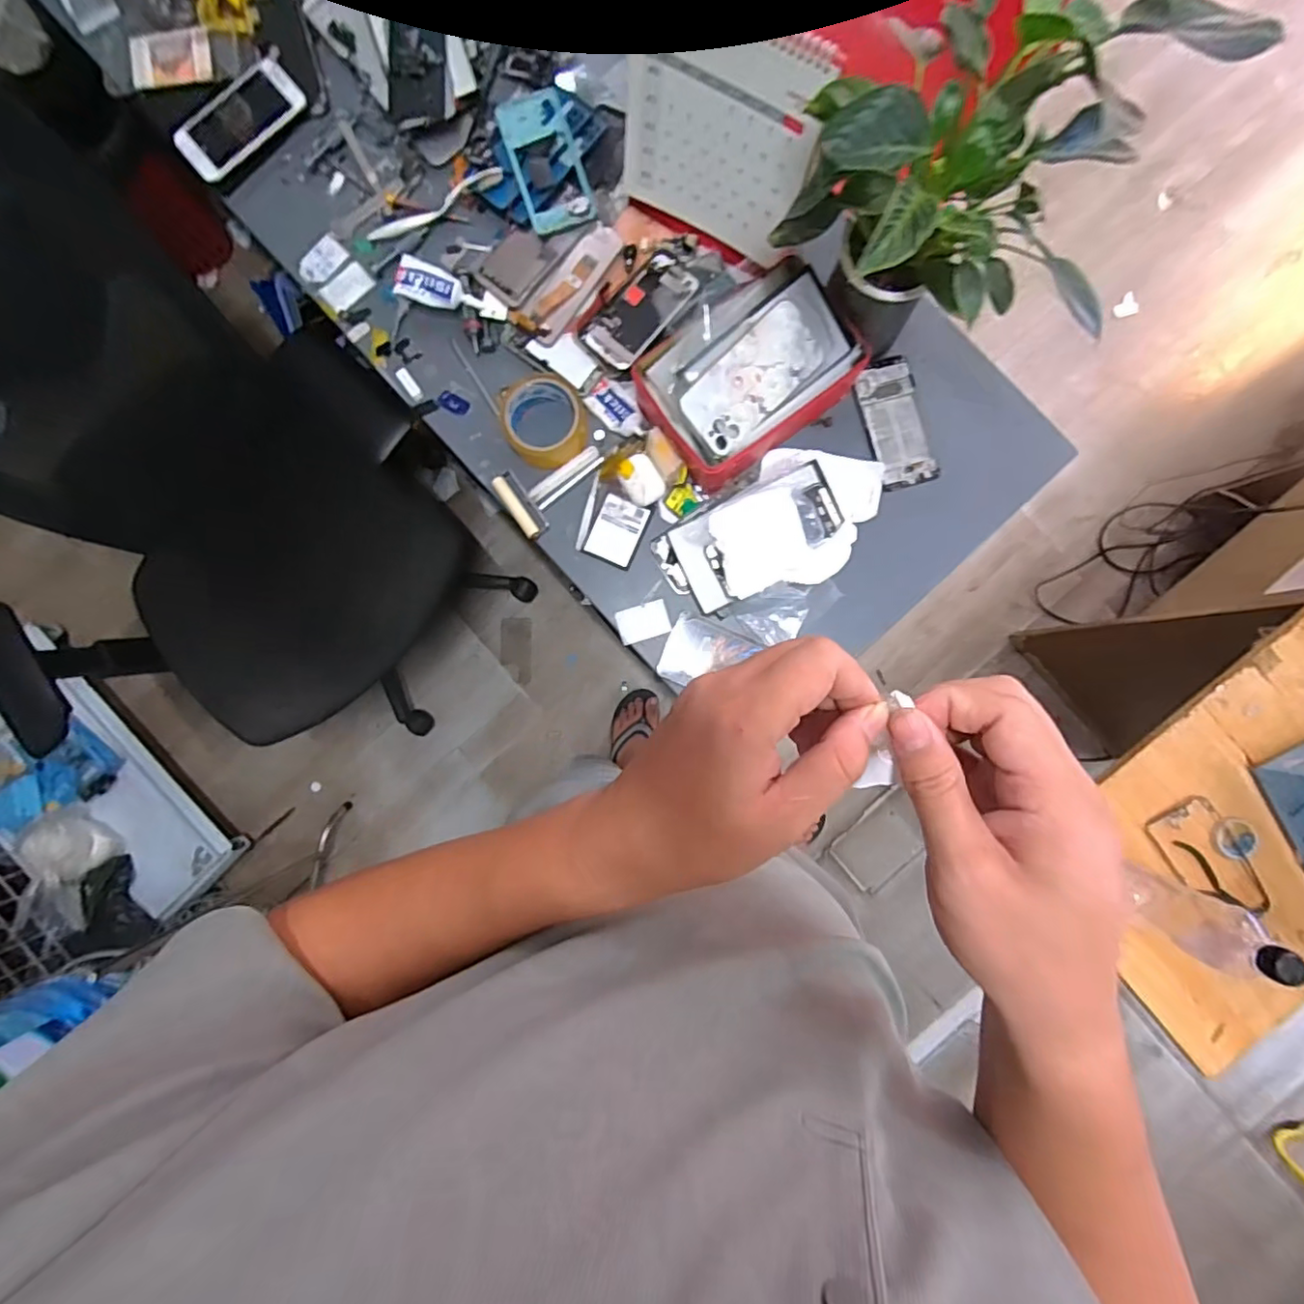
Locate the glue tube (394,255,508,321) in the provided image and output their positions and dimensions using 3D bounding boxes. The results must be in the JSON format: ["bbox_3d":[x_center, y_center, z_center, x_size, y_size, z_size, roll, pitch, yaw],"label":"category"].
[{"bbox_3d":[-0.235,-0.424,0.713,0.125,0.020,0.045,13,88,-15],"label":"glue tube"}]

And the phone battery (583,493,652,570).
[{"bbox_3d":[-0.041,-0.144,0.722,0.058,0.009,0.076,23,88,1],"label":"phone battery"}]

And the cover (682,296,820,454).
[{"bbox_3d":[0.108,-0.291,0.640,0.161,0.009,0.074,-43,113,2],"label":"cover"}]

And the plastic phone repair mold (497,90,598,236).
[{"bbox_3d":[-0.125,-0.582,0.718,0.080,0.011,0.170,-18,88,0],"label":"plastic phone repair mold"}]

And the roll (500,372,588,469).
[{"bbox_3d":[-0.123,-0.266,0.700,0.095,0.044,0.095,0,88,1],"label":"roll"}]

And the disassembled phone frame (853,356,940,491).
[{"bbox_3d":[0.290,-0.274,0.722,0.069,0.012,0.153,-15,88,0],"label":"disassembled phone frame"}]

